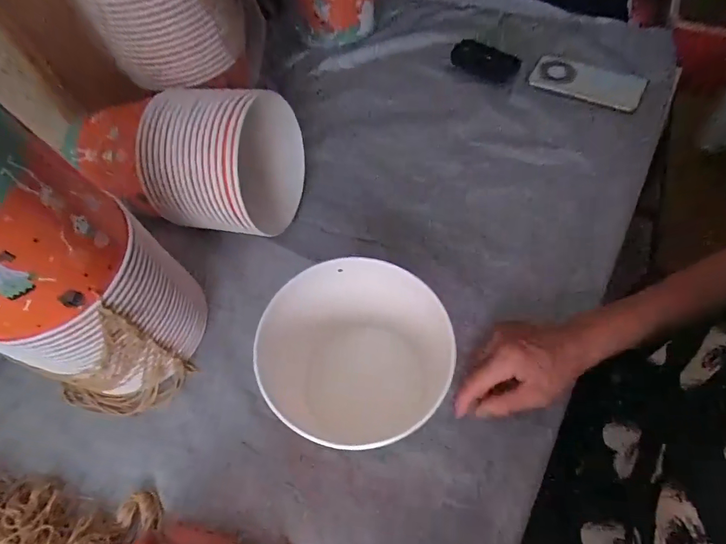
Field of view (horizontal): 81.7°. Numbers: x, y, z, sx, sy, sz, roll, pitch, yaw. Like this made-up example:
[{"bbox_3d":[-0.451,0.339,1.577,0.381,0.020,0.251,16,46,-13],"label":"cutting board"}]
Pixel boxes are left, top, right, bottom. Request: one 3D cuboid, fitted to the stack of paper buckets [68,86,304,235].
[{"bbox_3d":[-0.217,-0.146,0.531,0.272,0.158,0.162,8,63,9],"label":"stack of paper buckets"}]

